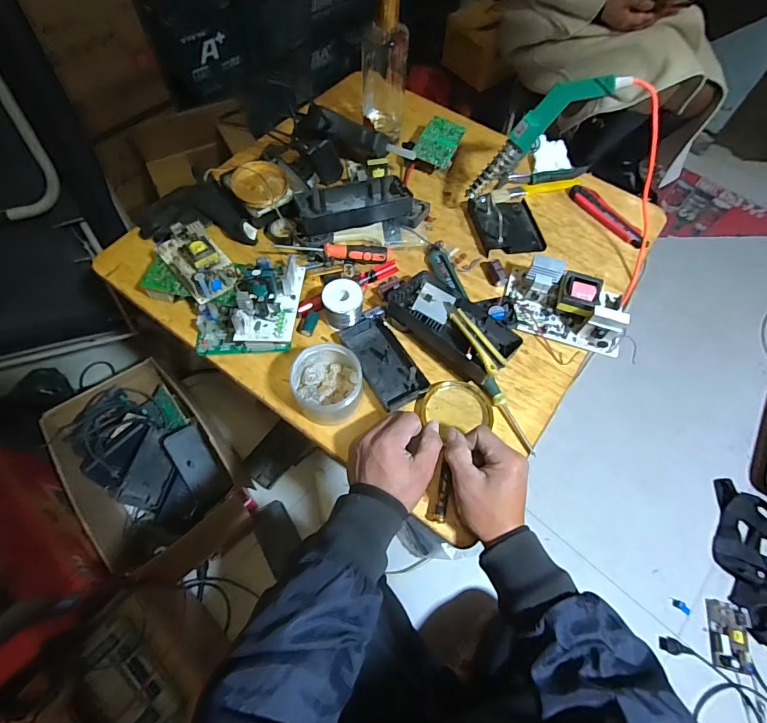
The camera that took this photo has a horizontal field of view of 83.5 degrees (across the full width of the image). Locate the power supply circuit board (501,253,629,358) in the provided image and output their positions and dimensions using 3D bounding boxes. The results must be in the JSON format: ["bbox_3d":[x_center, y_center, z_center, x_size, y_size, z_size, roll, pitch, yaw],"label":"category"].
[{"bbox_3d":[0.256,-0.083,0.596,0.163,0.053,0.105,18,63,7],"label":"power supply circuit board"}]

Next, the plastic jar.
[{"bbox_3d":[-0.068,0.026,0.523,0.079,0.057,0.083,1,62,-2],"label":"plastic jar"}]

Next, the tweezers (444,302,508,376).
[{"bbox_3d":[0.112,-0.034,0.538,0.026,0.010,0.124,-20,52,-12],"label":"tweezers"}]

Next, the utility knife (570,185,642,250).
[{"bbox_3d":[0.367,-0.238,0.703,0.026,0.021,0.152,-32,68,-17],"label":"utility knife"}]

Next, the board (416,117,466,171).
[{"bbox_3d":[0.096,-0.374,0.732,0.061,0.011,0.107,23,66,3],"label":"board"}]

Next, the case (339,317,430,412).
[{"bbox_3d":[-0.001,-0.002,0.560,0.065,0.026,0.132,-25,66,-14],"label":"case"}]

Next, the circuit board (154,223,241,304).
[{"bbox_3d":[-0.253,-0.141,0.579,0.068,0.033,0.123,-37,69,-19],"label":"circuit board"}]

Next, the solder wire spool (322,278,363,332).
[{"bbox_3d":[-0.055,-0.077,0.577,0.050,0.048,0.046,-24,66,-14],"label":"solder wire spool"}]

